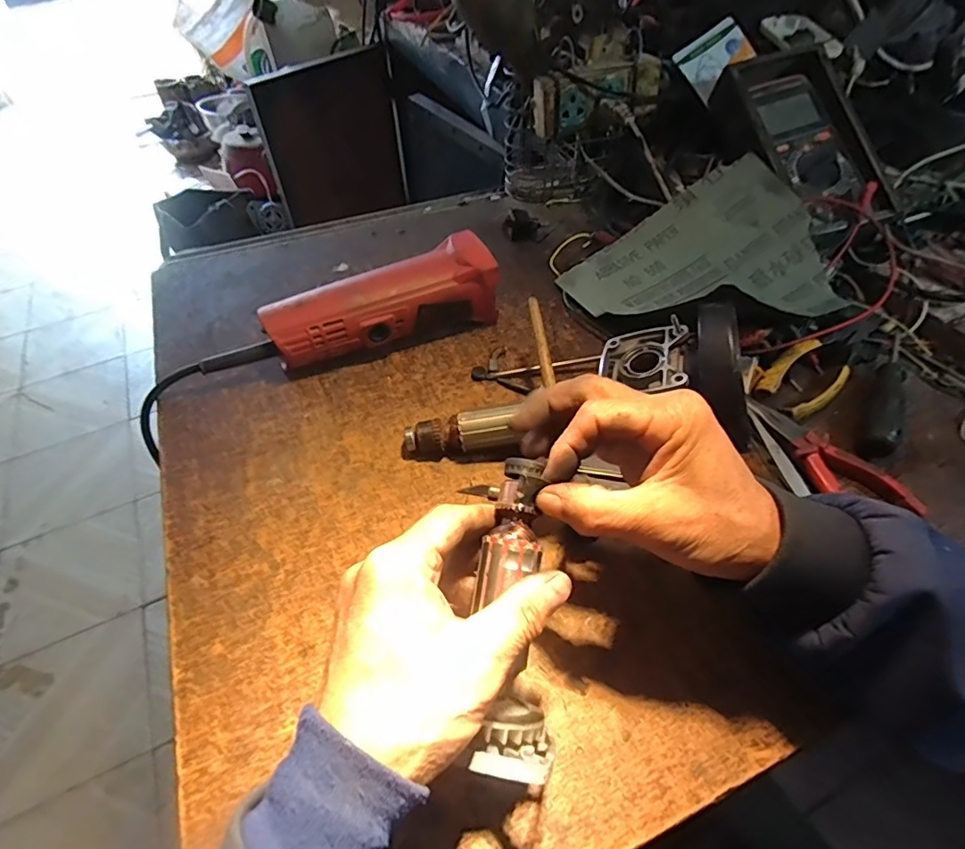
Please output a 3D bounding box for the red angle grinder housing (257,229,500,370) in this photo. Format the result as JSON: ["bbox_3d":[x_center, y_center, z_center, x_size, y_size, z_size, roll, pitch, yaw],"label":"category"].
[{"bbox_3d":[-0.084,-0.101,0.449,0.194,0.060,0.063,-21,54,-15],"label":"red angle grinder housing"}]

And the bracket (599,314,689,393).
[{"bbox_3d":[0.121,-0.048,0.392,0.065,0.018,0.058,-6,49,34],"label":"bracket"}]

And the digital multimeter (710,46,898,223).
[{"bbox_3d":[0.321,-0.287,0.531,0.122,0.056,0.201,-8,79,-3],"label":"digital multimeter"}]

